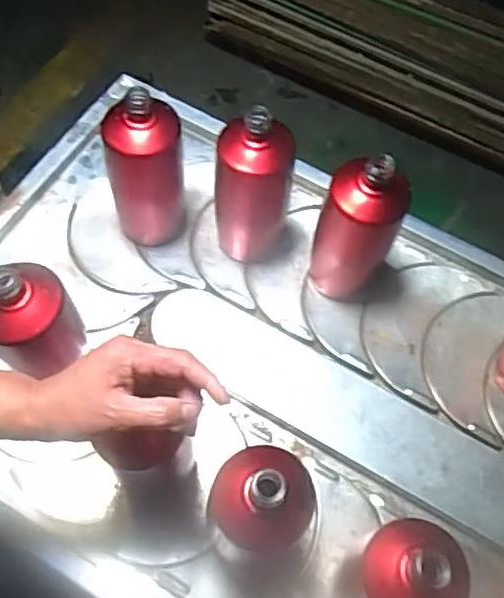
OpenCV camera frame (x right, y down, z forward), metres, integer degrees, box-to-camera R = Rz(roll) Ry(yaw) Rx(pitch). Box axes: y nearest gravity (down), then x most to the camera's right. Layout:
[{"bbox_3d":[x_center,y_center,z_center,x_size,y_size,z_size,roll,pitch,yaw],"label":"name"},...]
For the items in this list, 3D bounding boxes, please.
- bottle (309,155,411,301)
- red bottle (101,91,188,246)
[{"bbox_3d":[0.110,-0.076,0.707,0.086,0.209,0.067,11,62,6],"label":"bottle"},{"bbox_3d":[-0.113,-0.133,0.718,0.081,0.201,0.067,-15,62,-8],"label":"red bottle"}]

